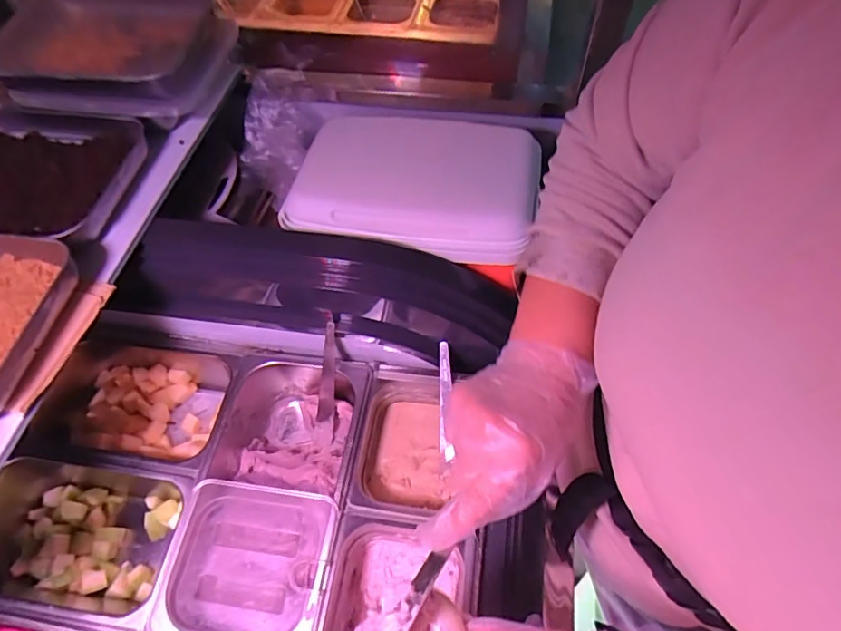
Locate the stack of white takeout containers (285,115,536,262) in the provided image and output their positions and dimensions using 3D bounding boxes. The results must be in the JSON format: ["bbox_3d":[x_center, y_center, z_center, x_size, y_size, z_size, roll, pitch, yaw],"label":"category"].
[{"bbox_3d":[-0.005,-0.182,0.655,0.307,0.037,0.245,5,58,6],"label":"stack of white takeout containers"}]

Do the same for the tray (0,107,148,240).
[{"bbox_3d":[-0.476,-0.158,0.591,0.272,0.040,0.192,4,58,5],"label":"tray"}]

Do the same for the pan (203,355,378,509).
[{"bbox_3d":[-0.157,0.148,0.662,0.174,0.107,0.161,6,58,6],"label":"pan"}]

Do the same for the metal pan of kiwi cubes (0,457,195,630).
[{"bbox_3d":[-0.398,0.270,0.608,0.265,0.108,0.166,4,58,5],"label":"metal pan of kiwi cubes"}]

